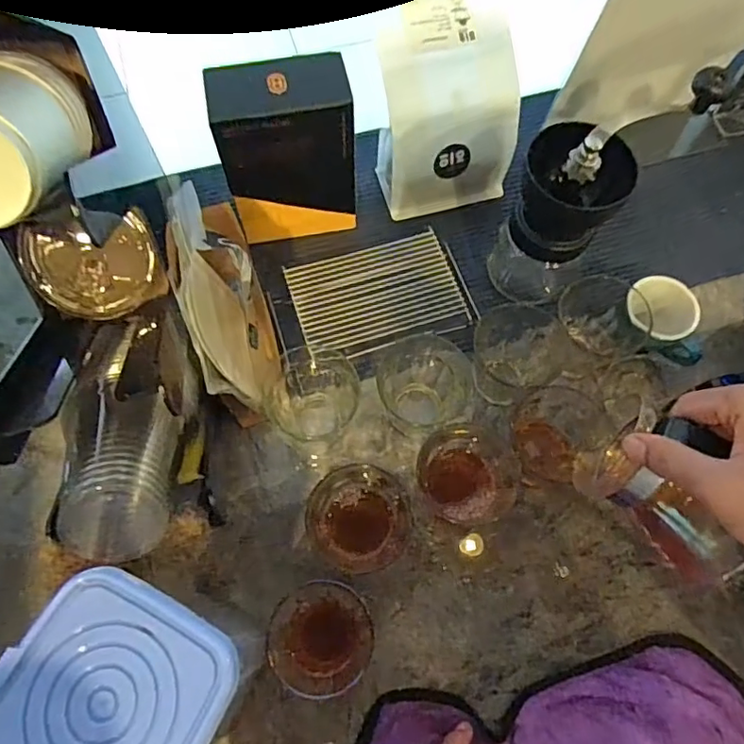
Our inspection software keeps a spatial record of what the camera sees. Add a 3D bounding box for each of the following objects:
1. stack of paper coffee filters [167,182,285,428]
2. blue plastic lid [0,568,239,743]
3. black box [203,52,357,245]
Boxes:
[{"bbox_3d":[-0.123,-0.049,0.491,0.065,0.121,0.167,-17,69,-7],"label":"stack of paper coffee filters"},{"bbox_3d":[-0.130,0.161,0.270,0.103,0.016,0.105,25,70,9],"label":"blue plastic lid"},{"bbox_3d":[-0.073,-0.191,0.508,0.112,0.170,0.052,-10,69,-4],"label":"black box"}]

